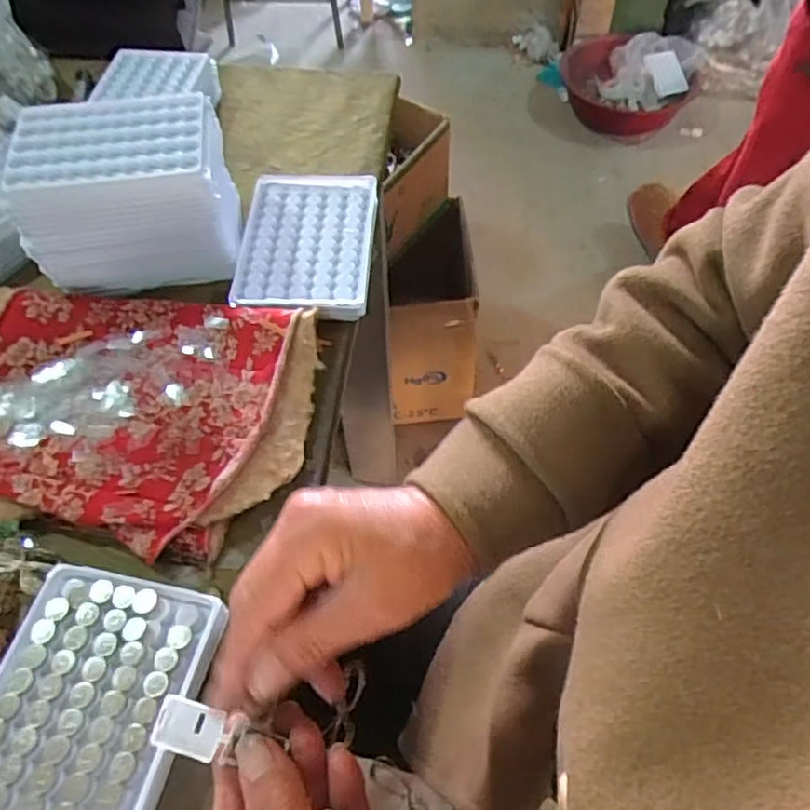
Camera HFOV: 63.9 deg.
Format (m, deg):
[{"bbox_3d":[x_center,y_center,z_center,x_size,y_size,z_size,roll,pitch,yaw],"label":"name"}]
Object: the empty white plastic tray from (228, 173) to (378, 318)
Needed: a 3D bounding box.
[{"bbox_3d":[-0.073,-0.122,0.475,0.095,0.010,0.132,2,56,1],"label":"empty white plastic tray"}]

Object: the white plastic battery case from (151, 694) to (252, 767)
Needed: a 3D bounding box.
[{"bbox_3d":[-0.085,0.133,0.266,0.035,0.008,0.020,13,57,8],"label":"white plastic battery case"}]

